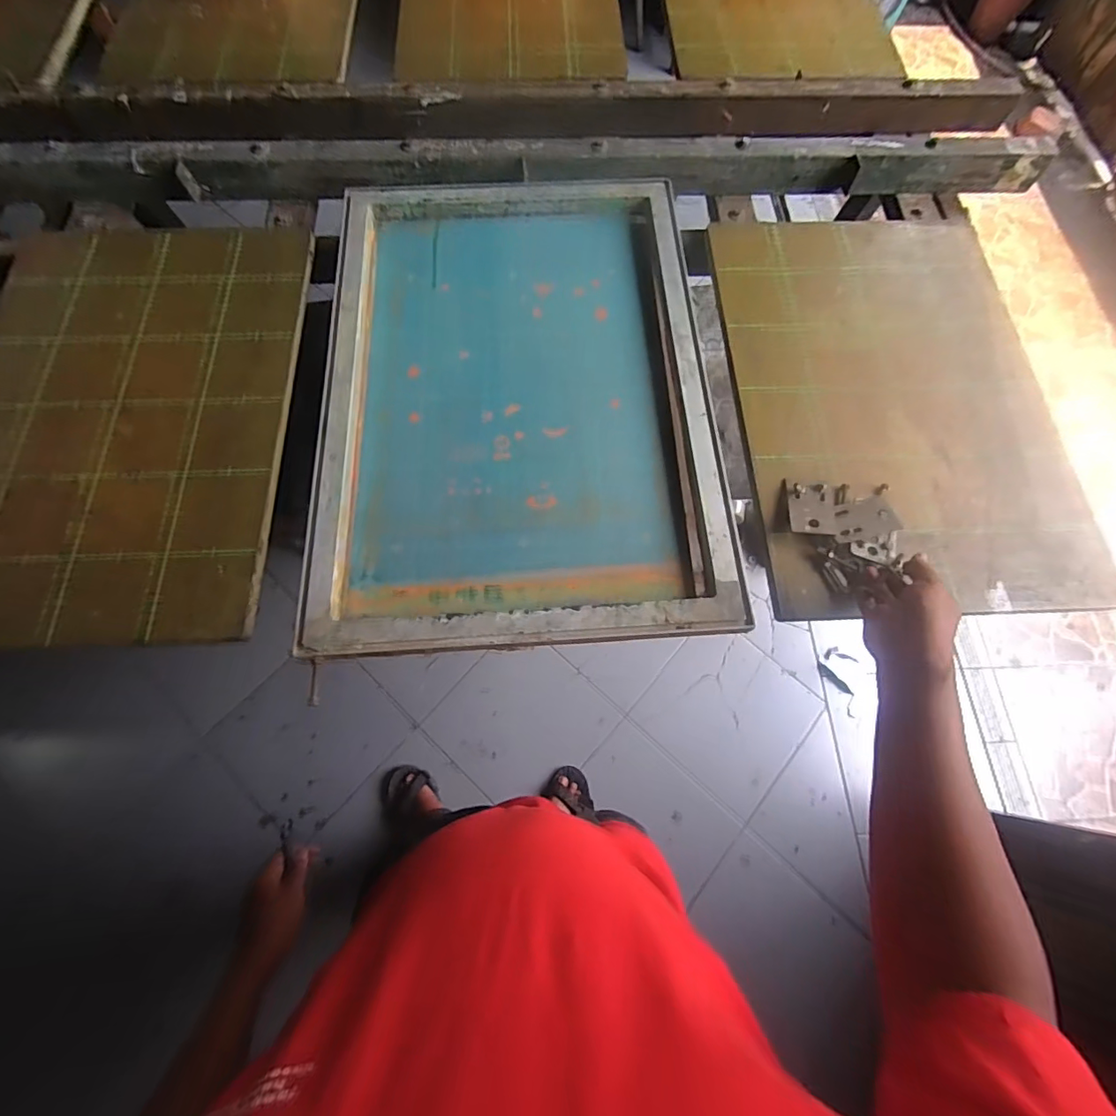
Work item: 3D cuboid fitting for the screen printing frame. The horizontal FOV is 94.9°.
[{"bbox_3d":[-0.047,-0.216,0.635,0.459,0.036,0.647,-3,70,-3],"label":"screen printing frame"}]

